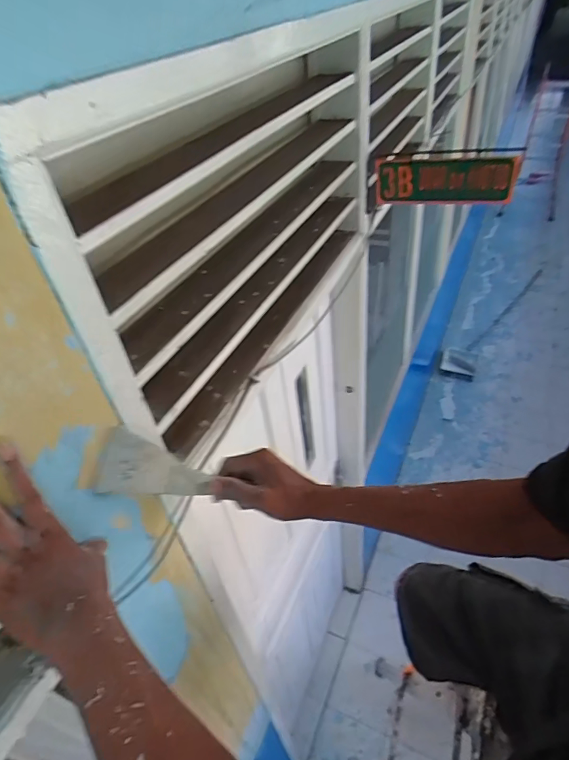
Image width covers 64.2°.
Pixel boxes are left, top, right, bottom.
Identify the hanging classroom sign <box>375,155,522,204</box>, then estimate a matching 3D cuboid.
[{"bbox_3d":[0.362,-0.454,1.038,0.299,0.102,0.043,8,44,17],"label":"hanging classroom sign"}]

